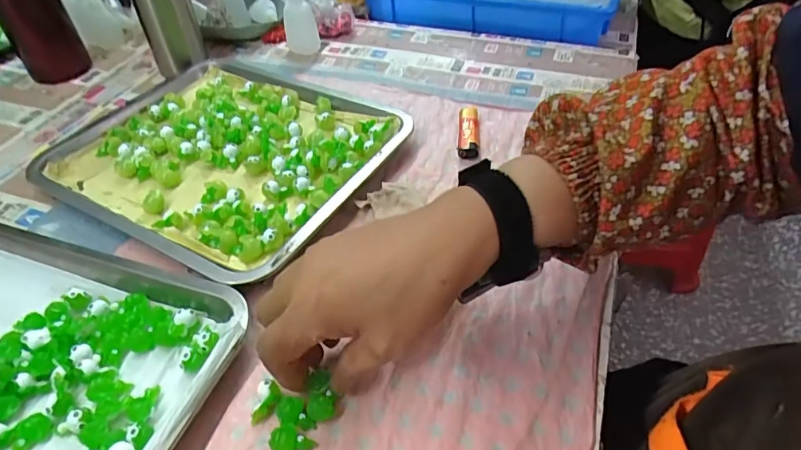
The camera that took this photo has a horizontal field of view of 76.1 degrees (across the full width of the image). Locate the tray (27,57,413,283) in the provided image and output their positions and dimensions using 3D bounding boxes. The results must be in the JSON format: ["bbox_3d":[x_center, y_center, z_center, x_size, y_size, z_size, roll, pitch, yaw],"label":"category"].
[{"bbox_3d":[-0.187,-0.087,0.509,0.336,0.022,0.255,25,52,23],"label":"tray"}]

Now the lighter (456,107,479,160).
[{"bbox_3d":[0.067,-0.093,0.508,0.020,0.015,0.077,4,46,5],"label":"lighter"}]

